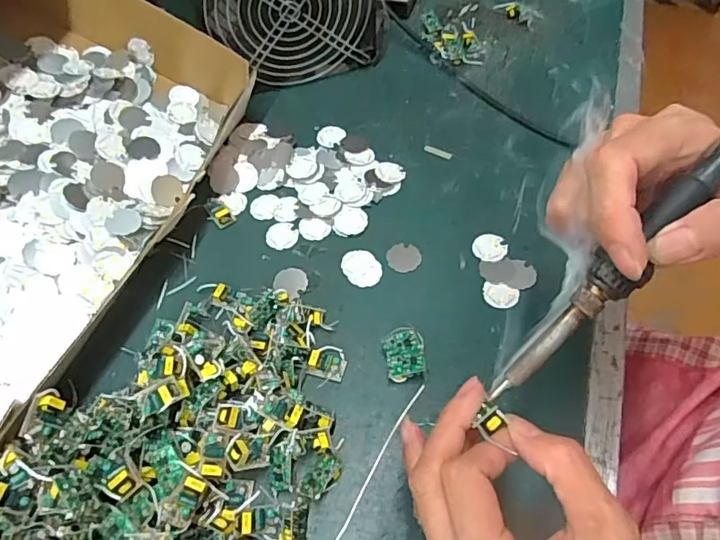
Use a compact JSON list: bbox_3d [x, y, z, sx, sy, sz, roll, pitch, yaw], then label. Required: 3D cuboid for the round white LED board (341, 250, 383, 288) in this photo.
[{"bbox_3d":[0.001,-0.002,0.386,0.025,0.004,0.032,-33,63,-18],"label":"round white LED board"}]

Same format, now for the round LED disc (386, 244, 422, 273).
[{"bbox_3d":[0.032,-0.009,0.390,0.025,0.004,0.023,-1,58,1],"label":"round LED disc"}]

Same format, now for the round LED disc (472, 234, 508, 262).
[{"bbox_3d":[0.096,-0.018,0.392,0.024,0.004,0.023,-1,58,1],"label":"round LED disc"}]

